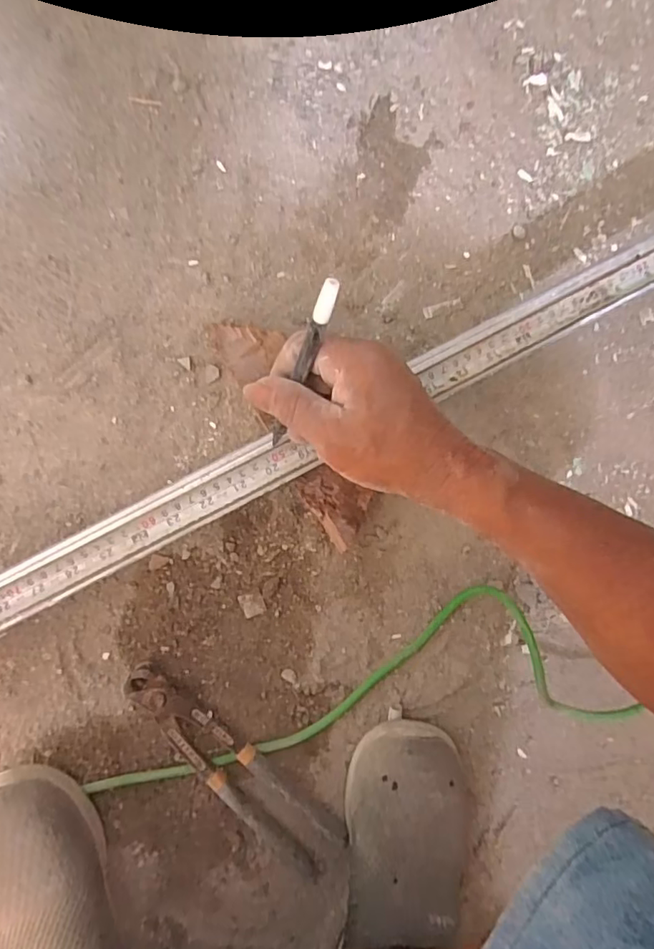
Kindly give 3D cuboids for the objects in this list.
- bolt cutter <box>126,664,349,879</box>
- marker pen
[{"bbox_3d":[-0.079,0.239,0.439,0.221,0.023,0.054,44,85,-9],"label":"bolt cutter"},{"bbox_3d":[-0.016,-0.058,0.323,0.009,0.137,0.007,14,56,-10],"label":"marker pen"}]

